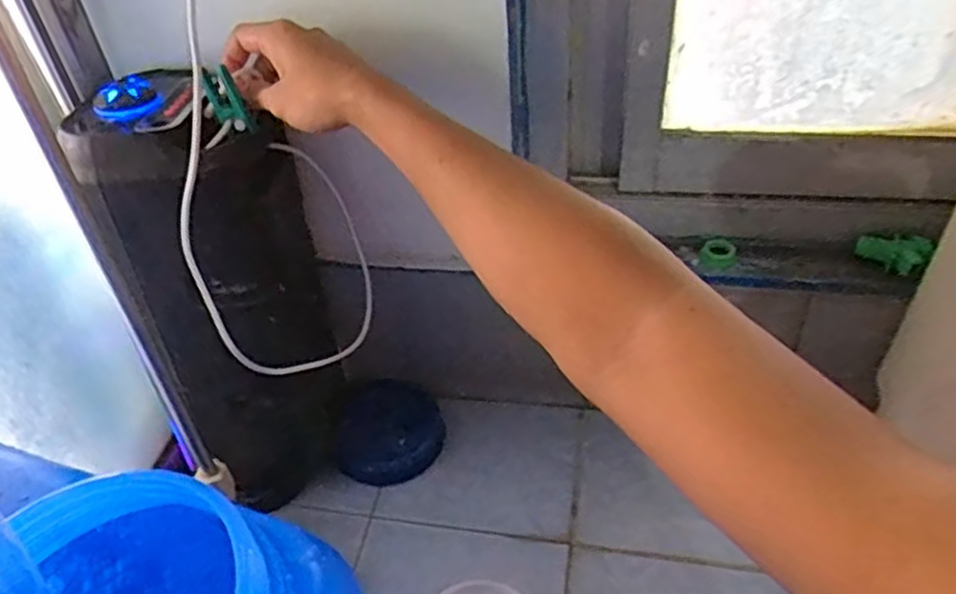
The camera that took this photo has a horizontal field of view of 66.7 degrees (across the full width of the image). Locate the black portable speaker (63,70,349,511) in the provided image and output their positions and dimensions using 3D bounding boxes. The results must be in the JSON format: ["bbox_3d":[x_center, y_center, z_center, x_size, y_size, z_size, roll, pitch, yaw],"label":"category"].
[{"bbox_3d":[-0.207,0.002,0.646,0.160,0.366,0.153,-24,46,-20],"label":"black portable speaker"}]

